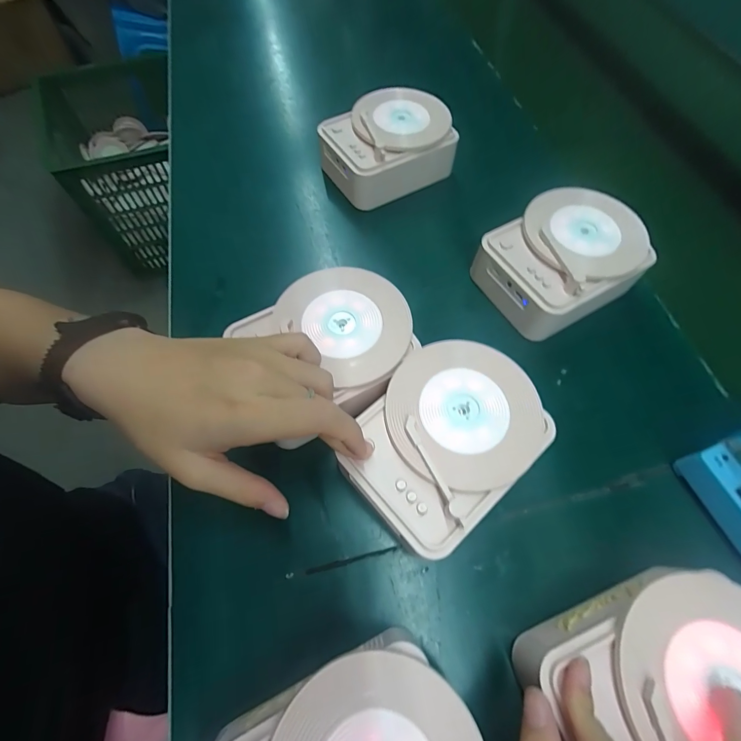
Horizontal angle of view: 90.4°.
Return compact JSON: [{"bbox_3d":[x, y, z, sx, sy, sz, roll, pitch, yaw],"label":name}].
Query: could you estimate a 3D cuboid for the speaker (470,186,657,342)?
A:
[{"bbox_3d":[0.168,-0.100,0.325,0.140,0.046,0.102,-28,68,-15],"label":"speaker"}]

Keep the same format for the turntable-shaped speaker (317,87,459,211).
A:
[{"bbox_3d":[0.018,-0.241,0.392,0.133,0.050,0.102,-25,67,-13],"label":"turntable-shaped speaker"}]

